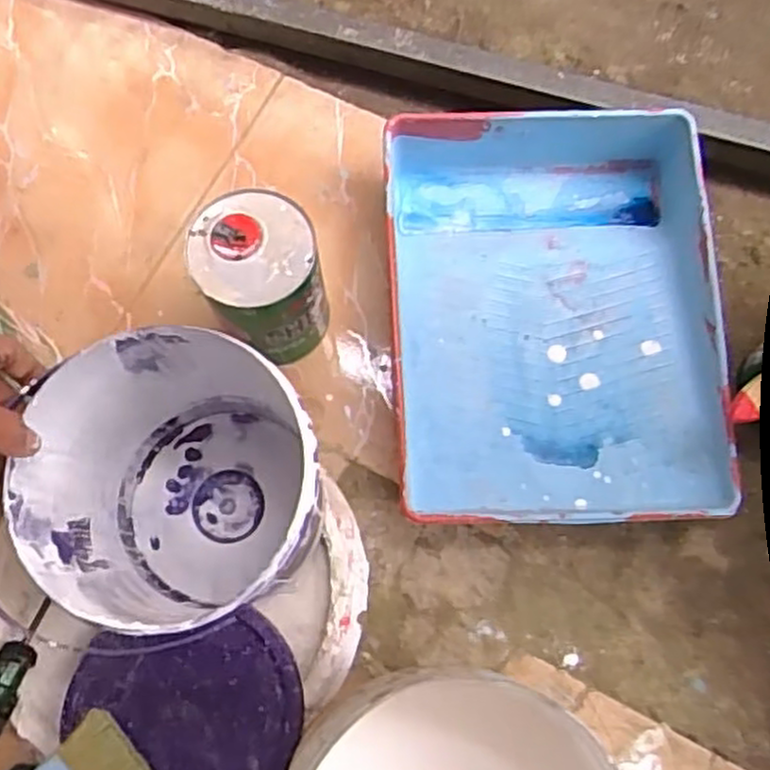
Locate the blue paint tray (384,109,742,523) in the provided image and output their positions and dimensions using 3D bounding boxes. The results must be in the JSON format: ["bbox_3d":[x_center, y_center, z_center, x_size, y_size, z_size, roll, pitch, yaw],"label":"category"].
[{"bbox_3d":[0.148,-0.059,0.660,0.278,0.088,0.350,-2,73,0],"label":"blue paint tray"}]

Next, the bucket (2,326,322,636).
[{"bbox_3d":[-0.137,0.077,0.542,0.177,0.185,0.179,0,73,0],"label":"bucket"}]

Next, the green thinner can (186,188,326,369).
[{"bbox_3d":[-0.100,-0.083,0.638,0.097,0.136,0.100,0,73,0],"label":"green thinner can"}]

